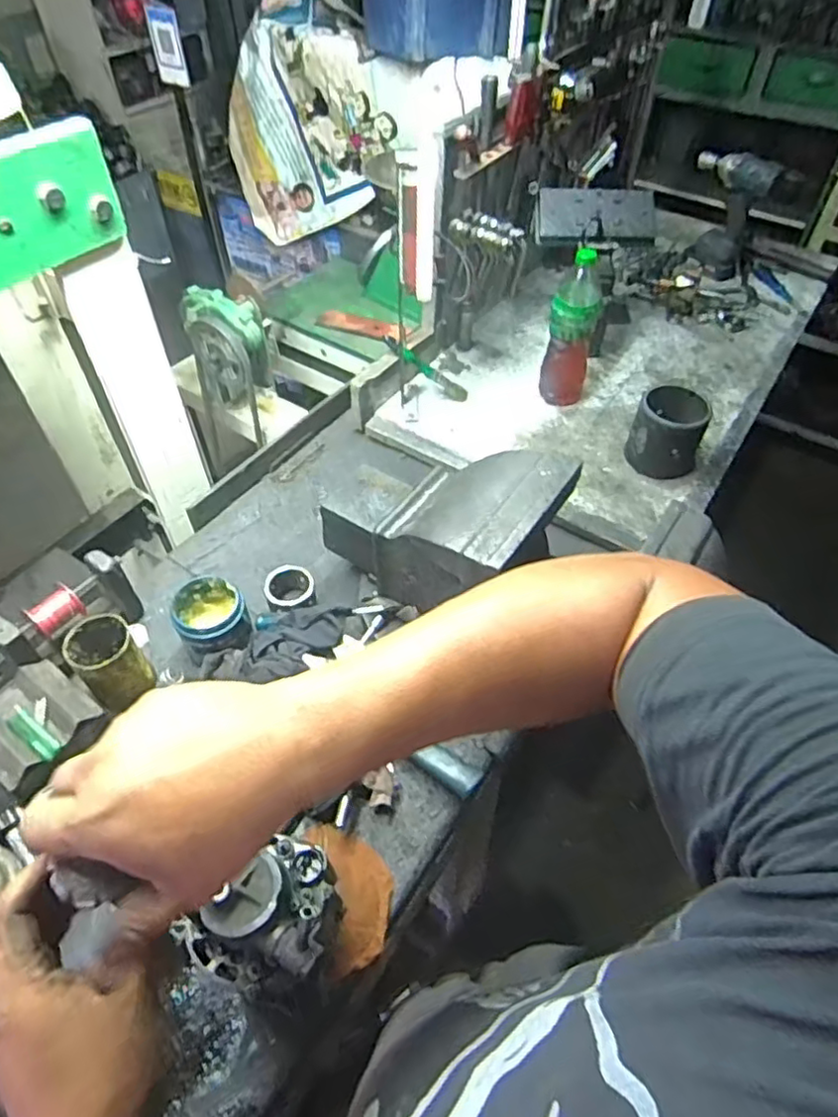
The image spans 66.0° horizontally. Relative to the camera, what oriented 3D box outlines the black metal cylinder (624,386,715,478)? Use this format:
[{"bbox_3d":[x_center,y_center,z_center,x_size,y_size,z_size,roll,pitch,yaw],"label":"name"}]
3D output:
[{"bbox_3d":[0.413,-0.211,1.067,0.113,0.109,0.113,23,54,17],"label":"black metal cylinder"}]

